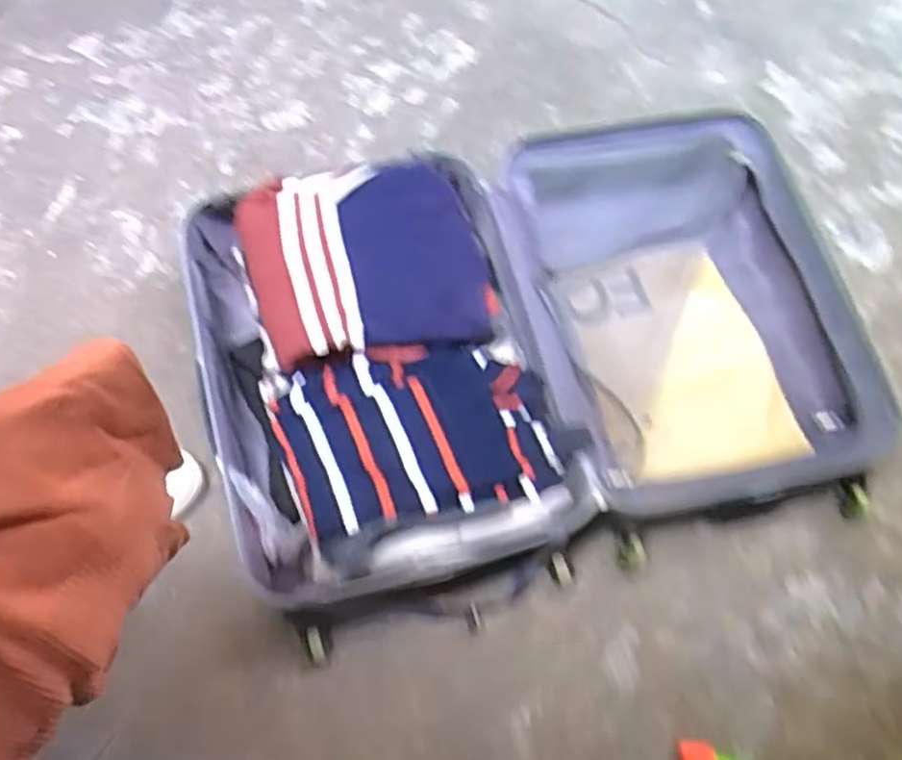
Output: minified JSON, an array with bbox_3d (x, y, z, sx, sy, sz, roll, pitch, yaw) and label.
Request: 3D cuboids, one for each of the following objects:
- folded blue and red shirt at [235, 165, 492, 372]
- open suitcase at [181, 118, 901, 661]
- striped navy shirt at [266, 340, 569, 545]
[{"bbox_3d":[-0.118,-0.160,1.026,0.328,0.100,0.272,-12,68,-8],"label":"folded blue and red shirt"},{"bbox_3d":[0.123,-0.047,1.064,0.915,0.235,0.656,-16,67,-9],"label":"open suitcase"},{"bbox_3d":[-0.048,0.066,0.946,0.349,0.067,0.235,-11,68,-8],"label":"striped navy shirt"}]

